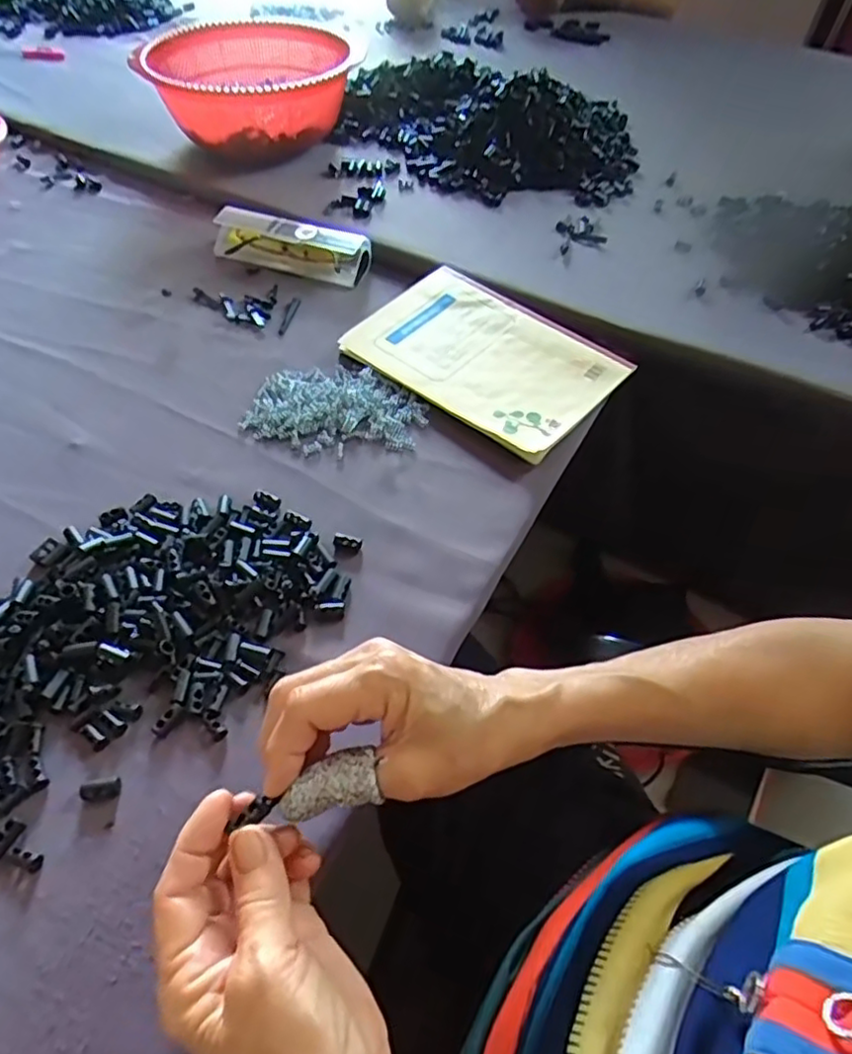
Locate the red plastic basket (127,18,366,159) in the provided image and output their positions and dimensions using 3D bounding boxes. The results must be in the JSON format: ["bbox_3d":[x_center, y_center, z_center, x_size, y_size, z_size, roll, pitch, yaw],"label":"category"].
[{"bbox_3d":[-0.195,-0.492,0.736,0.187,0.090,0.209,16,55,13],"label":"red plastic basket"}]

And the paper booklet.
[{"bbox_3d":[0.049,-0.145,0.537,0.203,0.014,0.145,33,60,23],"label":"paper booklet"}]

